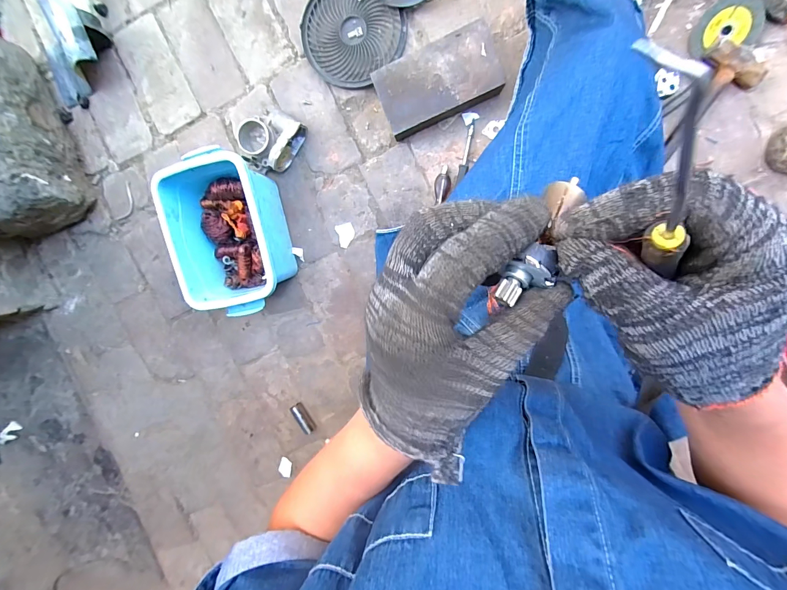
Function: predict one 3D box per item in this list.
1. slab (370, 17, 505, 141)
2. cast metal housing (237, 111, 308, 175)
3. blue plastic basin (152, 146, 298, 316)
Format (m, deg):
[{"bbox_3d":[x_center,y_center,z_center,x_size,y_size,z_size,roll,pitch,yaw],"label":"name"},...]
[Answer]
[{"bbox_3d":[0.084,-0.396,0.653,0.220,0.066,0.124,-21,96,10],"label":"slab"},{"bbox_3d":[-0.253,-0.314,0.706,0.100,0.064,0.125,33,102,1],"label":"cast metal housing"},{"bbox_3d":[-0.322,-0.121,0.701,0.193,0.159,0.310,-9,98,8],"label":"blue plastic basin"}]

